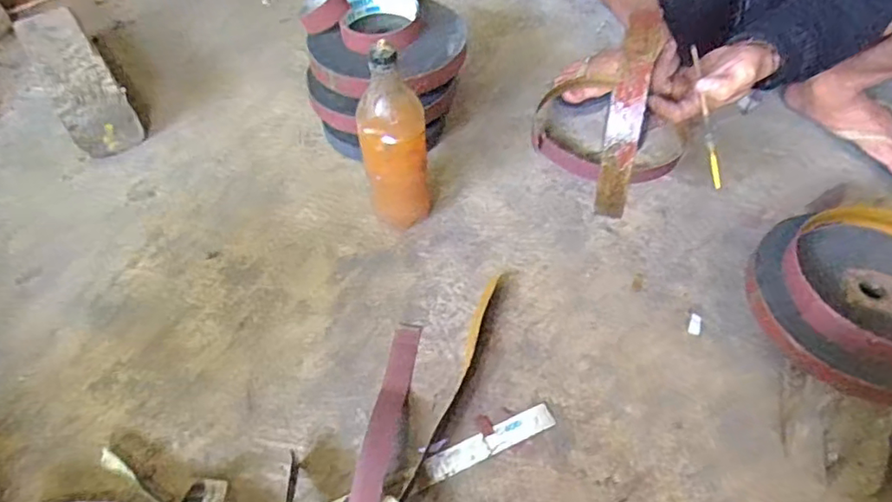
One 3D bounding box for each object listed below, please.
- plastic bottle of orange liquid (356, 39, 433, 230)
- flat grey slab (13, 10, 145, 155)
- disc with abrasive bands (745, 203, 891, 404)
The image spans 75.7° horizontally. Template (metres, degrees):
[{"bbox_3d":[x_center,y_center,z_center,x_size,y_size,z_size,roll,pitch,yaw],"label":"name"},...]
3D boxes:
[{"bbox_3d":[-0.061,-0.117,0.700,0.080,0.264,0.066,-4,51,-3],"label":"plastic bottle of orange liquid"},{"bbox_3d":[-0.610,-0.285,0.955,0.096,0.102,0.318,-30,56,-21],"label":"flat grey slab"},{"bbox_3d":[0.439,0.050,0.602,0.212,0.070,0.207,0,51,0],"label":"disc with abrasive bands"}]

